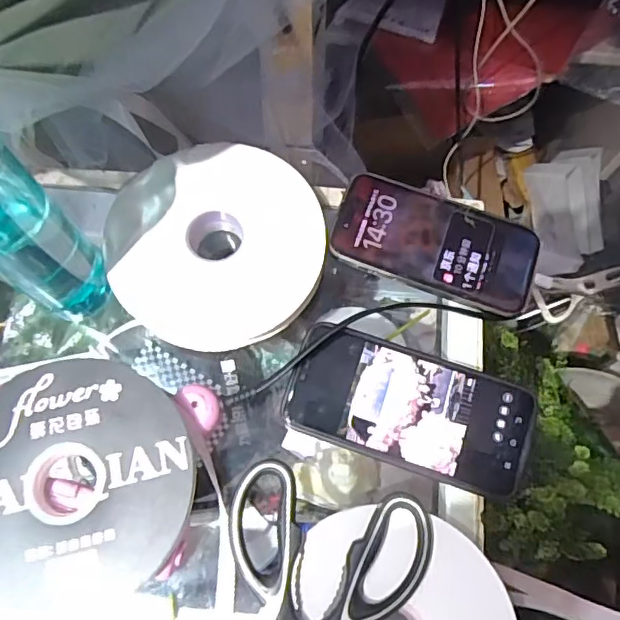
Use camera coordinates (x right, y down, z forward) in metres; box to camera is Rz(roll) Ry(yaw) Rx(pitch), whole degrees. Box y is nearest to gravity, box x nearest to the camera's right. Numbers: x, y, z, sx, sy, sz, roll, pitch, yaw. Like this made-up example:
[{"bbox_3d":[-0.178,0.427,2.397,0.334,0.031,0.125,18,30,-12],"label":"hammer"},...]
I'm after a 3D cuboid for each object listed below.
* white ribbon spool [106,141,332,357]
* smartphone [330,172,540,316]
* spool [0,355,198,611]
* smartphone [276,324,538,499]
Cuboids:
[{"bbox_3d":[-0.065,-0.049,0.393,0.146,0.020,0.142,0,71,0],"label":"white ribbon spool"},{"bbox_3d":[0.091,-0.051,0.407,0.143,0.010,0.073,17,72,6],"label":"smartphone"},{"bbox_3d":[-0.143,0.100,0.336,0.141,0.017,0.138,0,71,0],"label":"spool"},{"bbox_3d":[0.065,0.064,0.369,0.154,0.007,0.073,18,72,7],"label":"smartphone"}]

